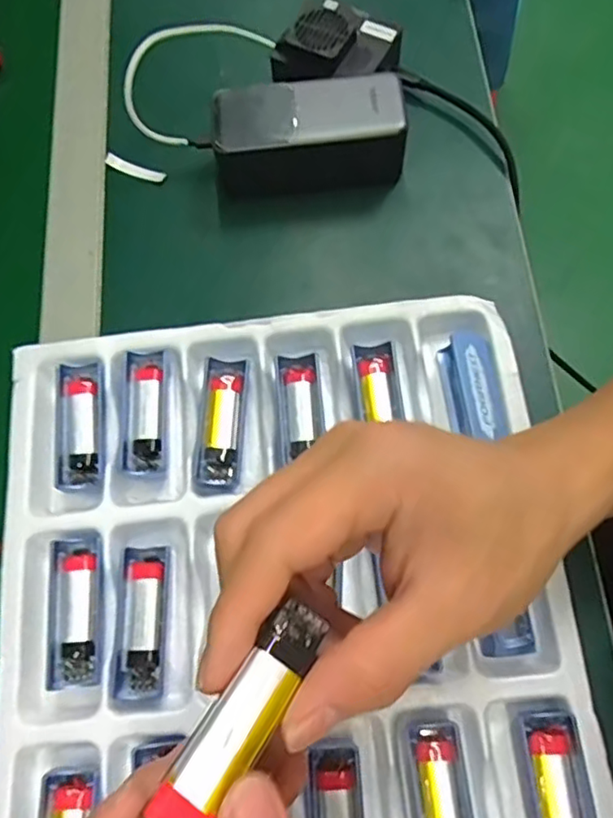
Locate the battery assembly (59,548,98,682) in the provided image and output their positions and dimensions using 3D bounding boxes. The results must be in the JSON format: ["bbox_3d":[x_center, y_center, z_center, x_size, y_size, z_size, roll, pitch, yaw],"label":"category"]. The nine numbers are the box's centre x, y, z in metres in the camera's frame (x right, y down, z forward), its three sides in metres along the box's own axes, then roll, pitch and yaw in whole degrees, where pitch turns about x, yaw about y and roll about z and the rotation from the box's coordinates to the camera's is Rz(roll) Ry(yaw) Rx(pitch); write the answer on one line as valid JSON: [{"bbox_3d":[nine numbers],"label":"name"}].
[{"bbox_3d":[-0.128,0.116,0.347,0.018,0.010,0.070,-6,71,0],"label":"battery assembly"}]

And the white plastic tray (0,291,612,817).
[{"bbox_3d":[-0.005,0.157,0.325,0.321,0.040,0.453,-5,70,-3],"label":"white plastic tray"}]

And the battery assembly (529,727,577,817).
[{"bbox_3d":[0.126,0.195,0.303,0.018,0.009,0.065,-5,71,0],"label":"battery assembly"}]

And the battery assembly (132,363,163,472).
[{"bbox_3d":[-0.099,0.004,0.382,0.017,0.016,0.066,-3,71,1],"label":"battery assembly"}]

